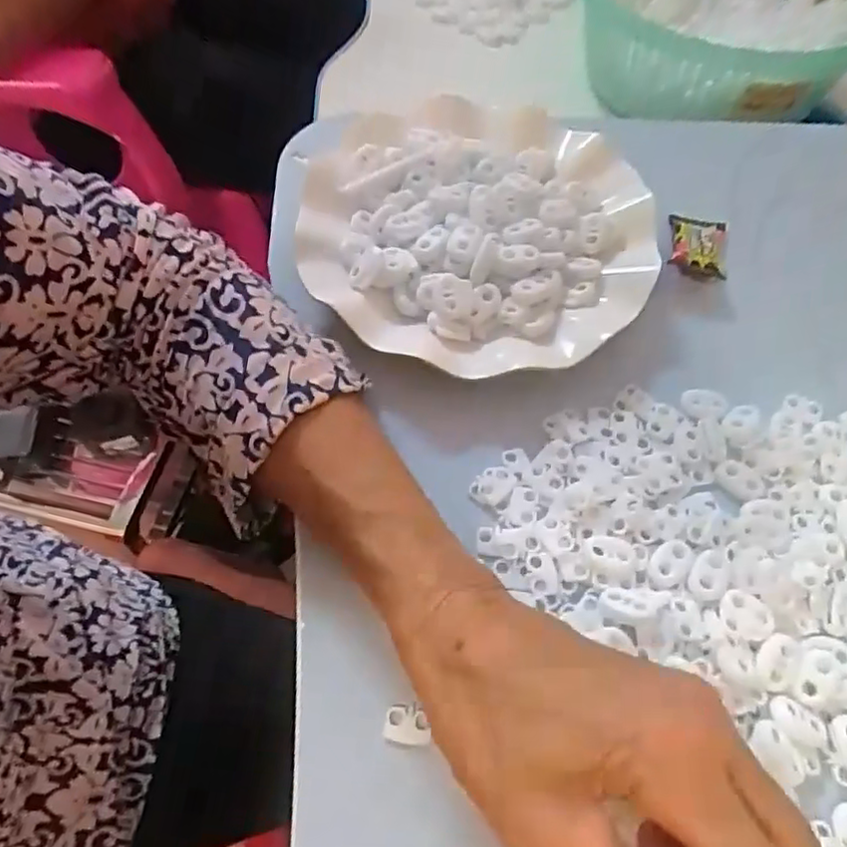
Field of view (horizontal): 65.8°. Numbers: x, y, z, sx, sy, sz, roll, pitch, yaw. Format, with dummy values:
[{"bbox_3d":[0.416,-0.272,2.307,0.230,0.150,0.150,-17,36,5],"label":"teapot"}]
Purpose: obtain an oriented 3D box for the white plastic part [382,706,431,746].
[{"bbox_3d":[-0.006,0.114,0.247,0.018,0.004,0.013,10,59,3],"label":"white plastic part"}]

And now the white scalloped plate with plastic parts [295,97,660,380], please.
[{"bbox_3d":[0.028,-0.102,0.345,0.179,0.032,0.170,1,59,-2],"label":"white scalloped plate with plastic parts"}]

